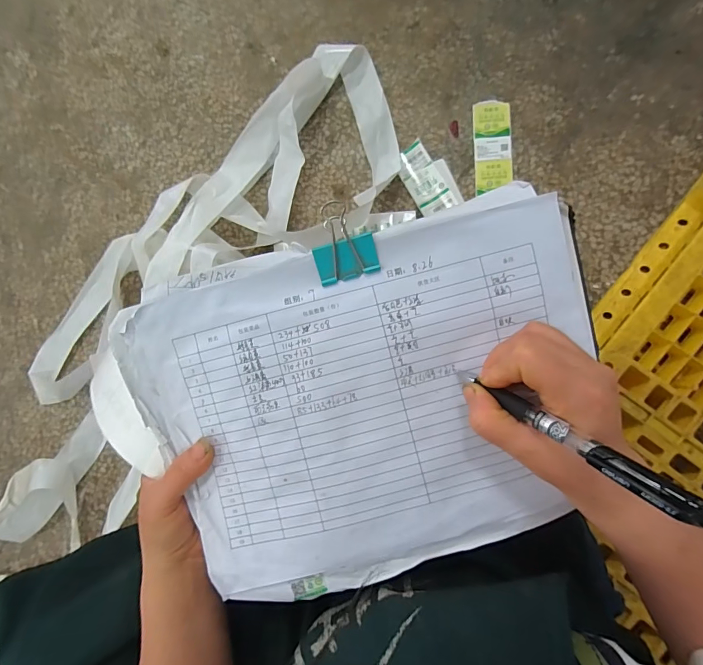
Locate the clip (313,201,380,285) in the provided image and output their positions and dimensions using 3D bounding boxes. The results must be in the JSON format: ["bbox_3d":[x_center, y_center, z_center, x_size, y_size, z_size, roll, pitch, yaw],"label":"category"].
[{"bbox_3d":[-0.006,-0.059,0.261,0.041,0.019,0.047,-14,89,8],"label":"clip"}]

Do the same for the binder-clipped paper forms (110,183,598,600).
[{"bbox_3d":[0.018,0.047,0.270,0.307,0.035,0.232,-18,89,8],"label":"binder-clipped paper forms"}]

